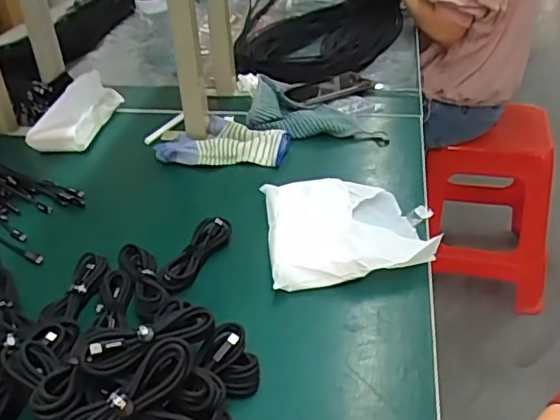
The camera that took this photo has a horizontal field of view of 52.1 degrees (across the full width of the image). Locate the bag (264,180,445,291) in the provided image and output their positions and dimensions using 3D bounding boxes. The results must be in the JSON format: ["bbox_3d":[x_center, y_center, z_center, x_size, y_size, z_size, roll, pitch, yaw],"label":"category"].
[{"bbox_3d":[0.079,0.016,0.643,0.183,0.040,0.181,-5,33,-1],"label":"bag"}]

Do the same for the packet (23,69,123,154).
[{"bbox_3d":[-0.325,-0.158,0.910,0.086,0.071,0.172,1,34,8],"label":"packet"}]

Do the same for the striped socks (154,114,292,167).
[{"bbox_3d":[-0.084,-0.097,0.825,0.188,0.033,0.098,8,34,9],"label":"striped socks"}]

